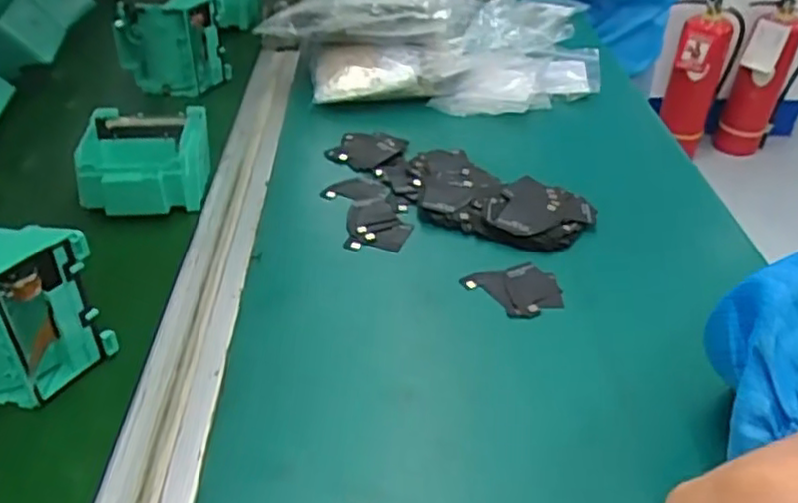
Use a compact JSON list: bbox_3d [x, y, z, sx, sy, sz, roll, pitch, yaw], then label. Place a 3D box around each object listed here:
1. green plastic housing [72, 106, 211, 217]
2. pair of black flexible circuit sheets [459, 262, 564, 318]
[{"bbox_3d":[-0.164,-0.061,0.433,0.078,0.034,0.080,-4,35,-15],"label":"green plastic housing"},{"bbox_3d":[0.064,0.021,0.363,0.048,0.004,0.037,-7,36,-19],"label":"pair of black flexible circuit sheets"}]

